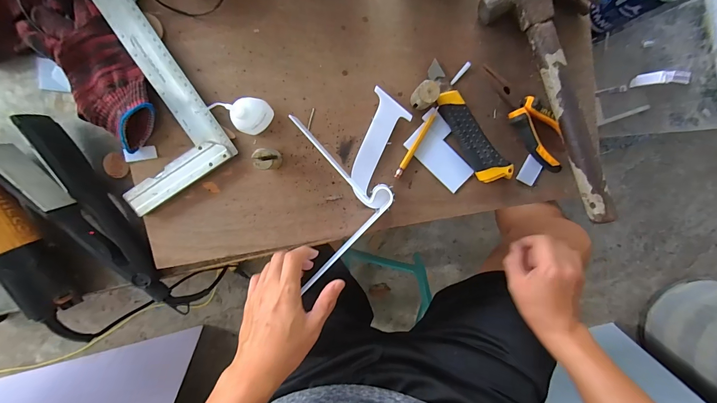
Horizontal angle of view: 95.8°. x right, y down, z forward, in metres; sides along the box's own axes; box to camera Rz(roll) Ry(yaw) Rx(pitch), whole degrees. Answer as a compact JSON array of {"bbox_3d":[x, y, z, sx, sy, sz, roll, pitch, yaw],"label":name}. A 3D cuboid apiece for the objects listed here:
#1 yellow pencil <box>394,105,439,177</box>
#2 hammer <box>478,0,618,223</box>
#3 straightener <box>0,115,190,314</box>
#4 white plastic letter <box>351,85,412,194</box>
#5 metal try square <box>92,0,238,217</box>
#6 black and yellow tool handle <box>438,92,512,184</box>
[{"bbox_3d":[0.074,-0.074,0.413,0.009,0.006,0.099,29,98,-6],"label":"yellow pencil"},{"bbox_3d":[0.265,-0.133,0.382,0.122,0.046,0.287,-29,95,5],"label":"hammer"},{"bbox_3d":[-0.330,0.029,0.410,0.072,0.057,0.289,-37,97,4],"label":"straightener"},{"bbox_3d":[0.028,-0.072,0.410,0.048,0.011,0.124,16,100,-4],"label":"white plastic letter"},{"bbox_3d":[-0.280,-0.129,0.400,0.146,0.023,0.255,-31,99,4],"label":"metal try square"},{"bbox_3d":[0.142,-0.078,0.407,0.038,0.017,0.129,-38,99,5],"label":"black and yellow tool handle"}]

